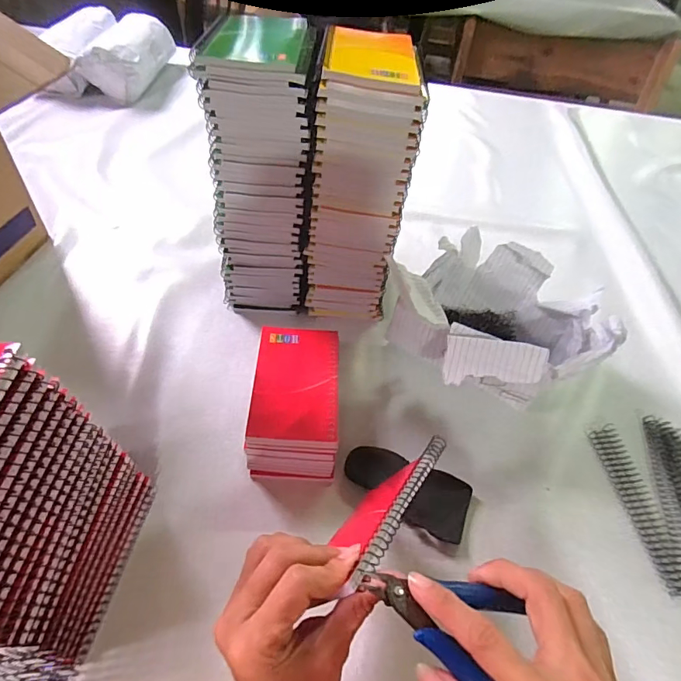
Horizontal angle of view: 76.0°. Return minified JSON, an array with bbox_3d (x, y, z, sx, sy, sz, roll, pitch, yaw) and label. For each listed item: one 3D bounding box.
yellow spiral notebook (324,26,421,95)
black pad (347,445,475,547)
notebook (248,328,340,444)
[{"bbox_3d":[0.028,-0.257,0.397,0.080,0.013,0.122,4,50,-3],"label":"yellow spiral notebook"},{"bbox_3d":[0.064,0.139,0.417,0.120,0.019,0.059,22,52,12],"label":"black pad"},{"bbox_3d":[-0.043,0.040,0.426,0.081,0.016,0.127,3,48,-3],"label":"notebook"}]

